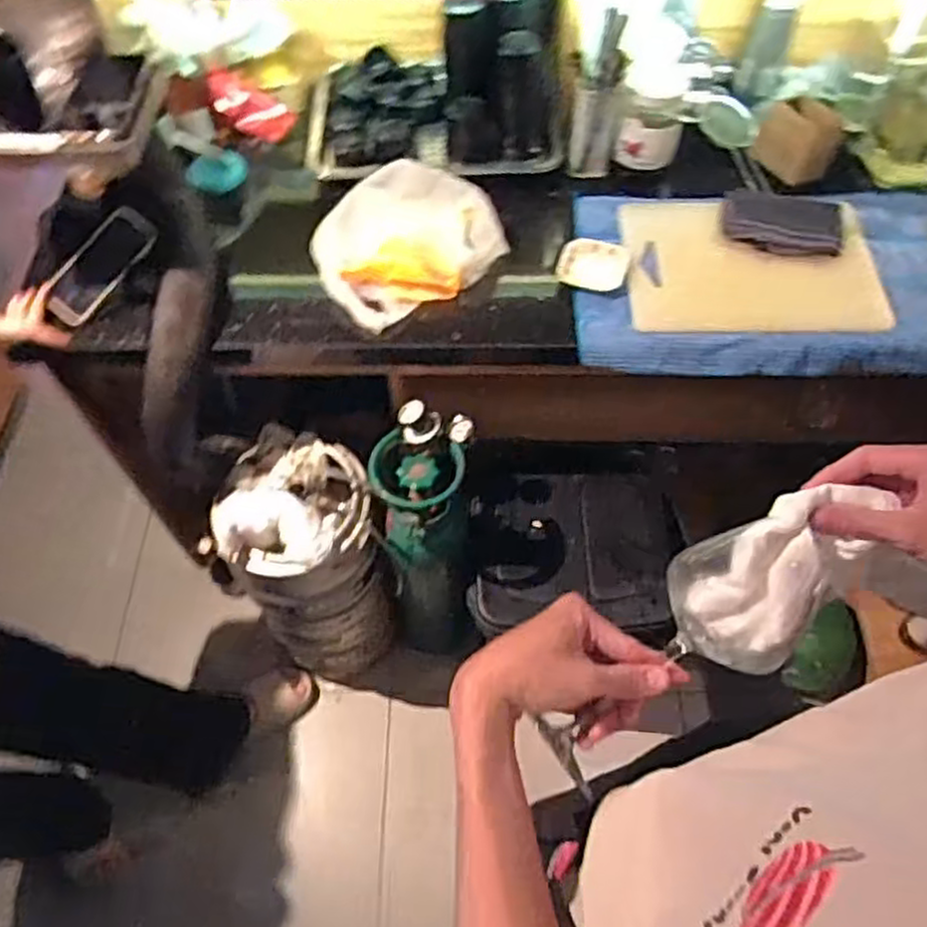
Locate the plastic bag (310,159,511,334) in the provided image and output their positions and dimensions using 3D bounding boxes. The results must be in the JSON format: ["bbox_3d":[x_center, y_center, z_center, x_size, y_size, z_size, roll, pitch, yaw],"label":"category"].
[{"bbox_3d":[-0.083,-0.332,1.078,0.271,0.049,0.228,-31,78,-15],"label":"plastic bag"}]

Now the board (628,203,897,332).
[{"bbox_3d":[0.413,-0.285,1.084,0.356,0.016,0.230,3,65,0],"label":"board"}]

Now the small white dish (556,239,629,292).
[{"bbox_3d":[0.185,-0.287,1.078,0.094,0.023,0.092,11,59,8],"label":"small white dish"}]

